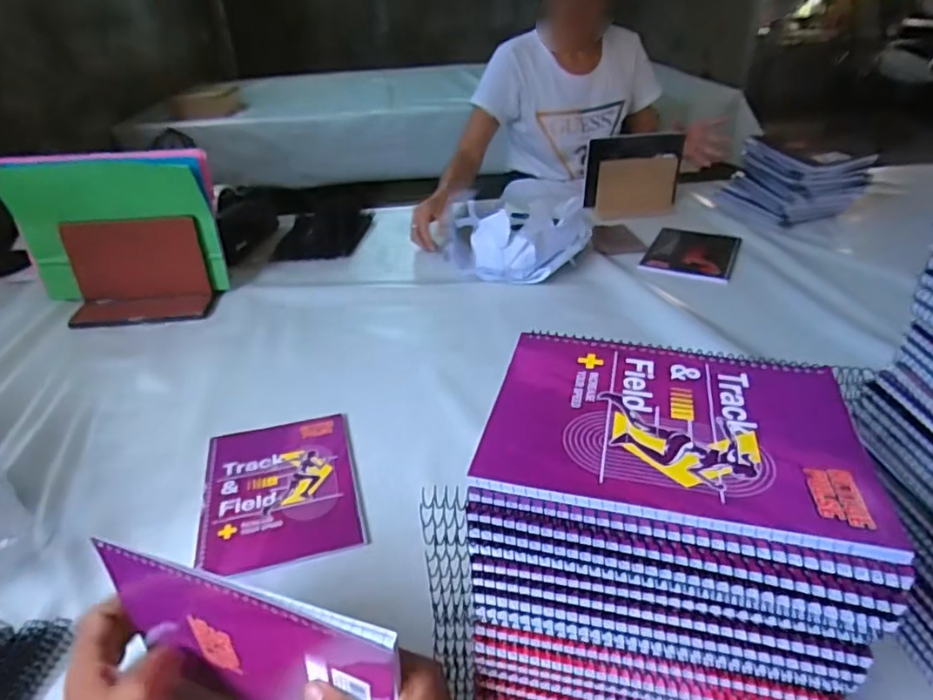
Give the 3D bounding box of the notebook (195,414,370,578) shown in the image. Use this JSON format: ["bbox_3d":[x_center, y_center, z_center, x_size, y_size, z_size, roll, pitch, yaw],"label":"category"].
[{"bbox_3d":[-0.186,0.137,0.584,0.150,0.007,0.196,-10,33,-13],"label":"notebook"}]

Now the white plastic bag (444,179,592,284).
[{"bbox_3d":[0.085,-0.199,1.001,0.234,0.115,0.159,0,33,5],"label":"white plastic bag"}]

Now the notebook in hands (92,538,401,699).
[{"bbox_3d":[-0.130,0.191,0.359,0.196,0.142,0.011,9,34,17],"label":"notebook in hands"}]

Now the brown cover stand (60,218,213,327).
[{"bbox_3d":[-0.506,-0.117,0.883,0.196,0.132,0.075,-7,33,-6],"label":"brown cover stand"}]

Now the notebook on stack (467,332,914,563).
[{"bbox_3d":[0.115,0.040,0.330,0.193,0.007,0.147,8,33,14],"label":"notebook on stack"}]

